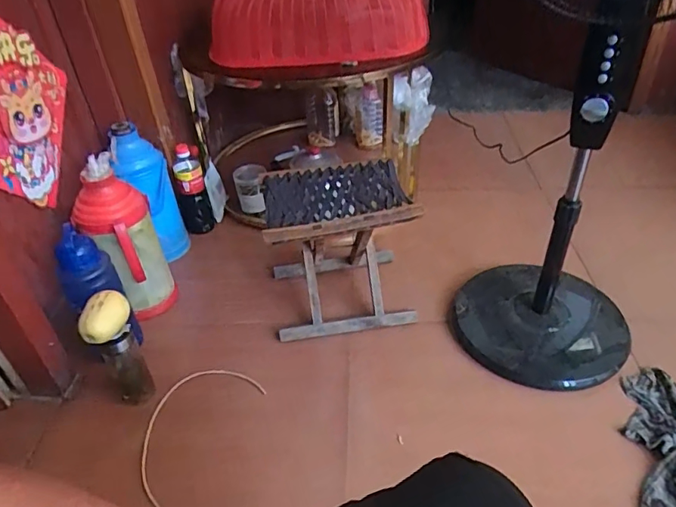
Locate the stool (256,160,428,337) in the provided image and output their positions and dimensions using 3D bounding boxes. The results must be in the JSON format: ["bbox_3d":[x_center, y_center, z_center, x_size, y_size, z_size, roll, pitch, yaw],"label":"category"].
[{"bbox_3d":[0.001,-0.011,1.163,0.308,0.318,0.254,-8,37,-8],"label":"stool"}]

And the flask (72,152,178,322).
[{"bbox_3d":[-0.482,-0.016,1.130,0.116,0.407,0.133,6,38,11],"label":"flask"}]

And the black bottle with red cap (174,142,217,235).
[{"bbox_3d":[-0.394,-0.162,1.356,0.080,0.254,0.092,-12,38,-13],"label":"black bottle with red cap"}]

